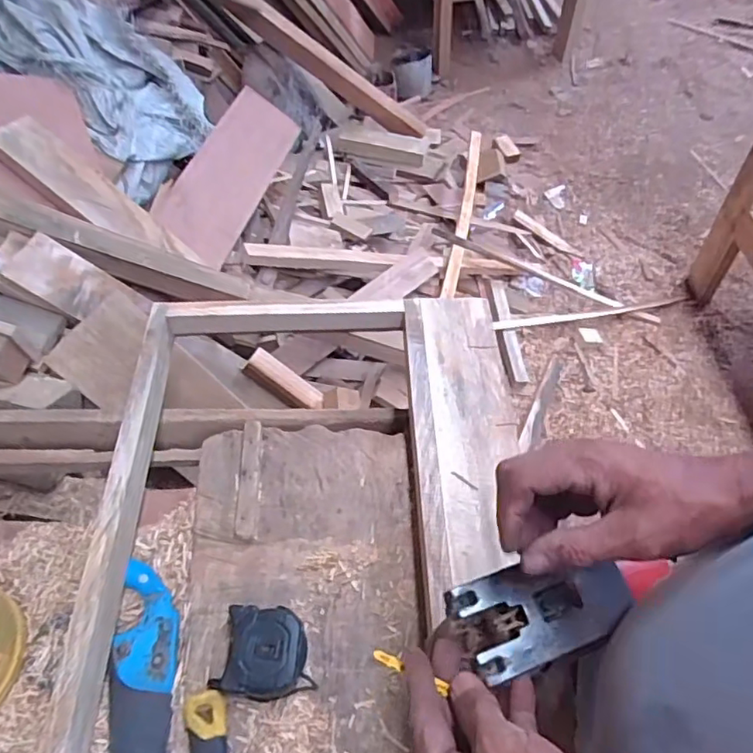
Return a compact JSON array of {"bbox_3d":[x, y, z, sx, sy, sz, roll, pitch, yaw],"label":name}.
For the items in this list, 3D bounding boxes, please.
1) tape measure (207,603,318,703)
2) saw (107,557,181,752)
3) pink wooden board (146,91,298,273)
[{"bbox_3d":[-0.112,0.285,0.590,0.096,0.042,0.086,7,57,10],"label":"tape measure"},{"bbox_3d":[-0.238,0.379,0.552,0.074,0.020,0.395,-7,55,0],"label":"saw"},{"bbox_3d":[-0.361,-0.510,1.433,0.029,0.206,0.433,10,63,41],"label":"pink wooden board"}]

